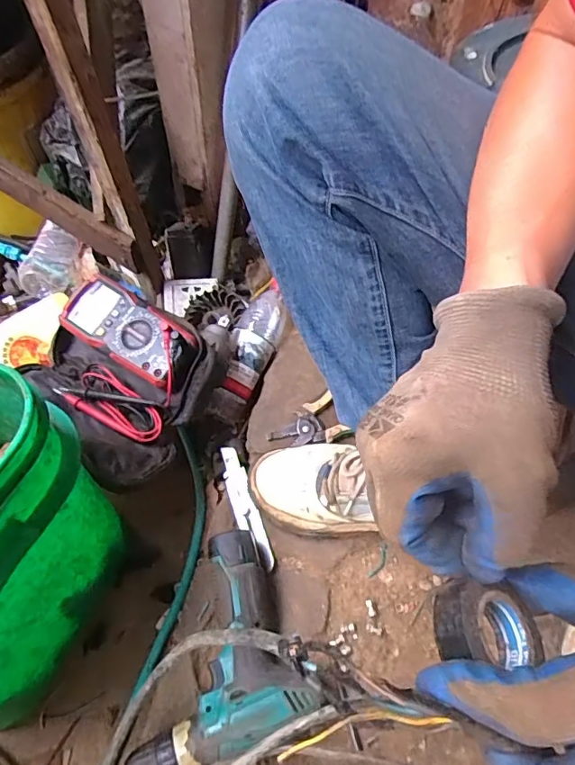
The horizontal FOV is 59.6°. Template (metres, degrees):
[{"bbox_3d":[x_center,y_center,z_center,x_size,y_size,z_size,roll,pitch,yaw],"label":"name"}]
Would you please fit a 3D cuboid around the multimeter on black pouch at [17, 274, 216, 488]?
[{"bbox_3d":[-0.209,-0.011,0.639,0.189,0.112,0.270,-37,65,-20],"label":"multimeter on black pouch"}]

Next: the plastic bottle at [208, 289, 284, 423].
[{"bbox_3d":[-0.056,-0.039,0.709,0.060,0.064,0.194,19,78,11],"label":"plastic bottle"}]

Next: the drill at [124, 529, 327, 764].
[{"bbox_3d":[-0.087,0.272,0.503,0.183,0.050,0.189,-22,61,-13],"label":"drill"}]

